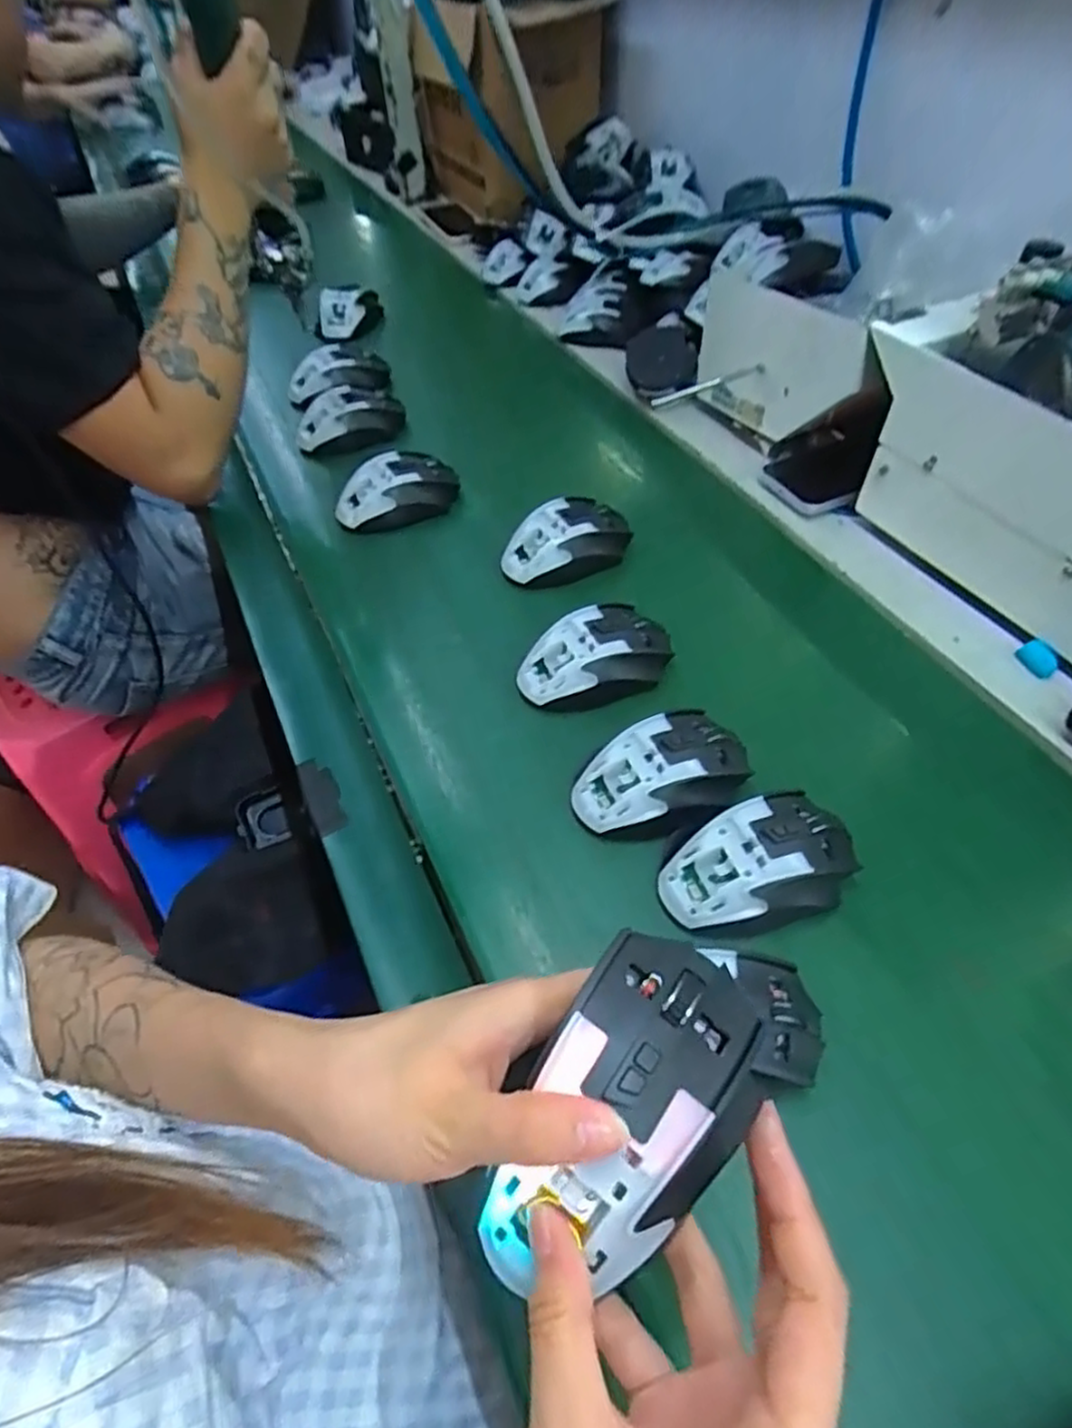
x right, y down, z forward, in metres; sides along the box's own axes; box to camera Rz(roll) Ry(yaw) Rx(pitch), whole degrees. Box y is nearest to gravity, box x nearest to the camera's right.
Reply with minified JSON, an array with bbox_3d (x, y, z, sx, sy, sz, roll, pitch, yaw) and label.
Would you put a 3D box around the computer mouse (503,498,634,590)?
[{"bbox_3d":[0.026,-0.146,0.603,0.111,0.043,0.061,-23,50,-17],"label":"computer mouse"}]

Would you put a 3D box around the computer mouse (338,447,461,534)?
[{"bbox_3d":[-0.129,-0.204,0.663,0.112,0.054,0.057,-17,49,-13],"label":"computer mouse"}]

